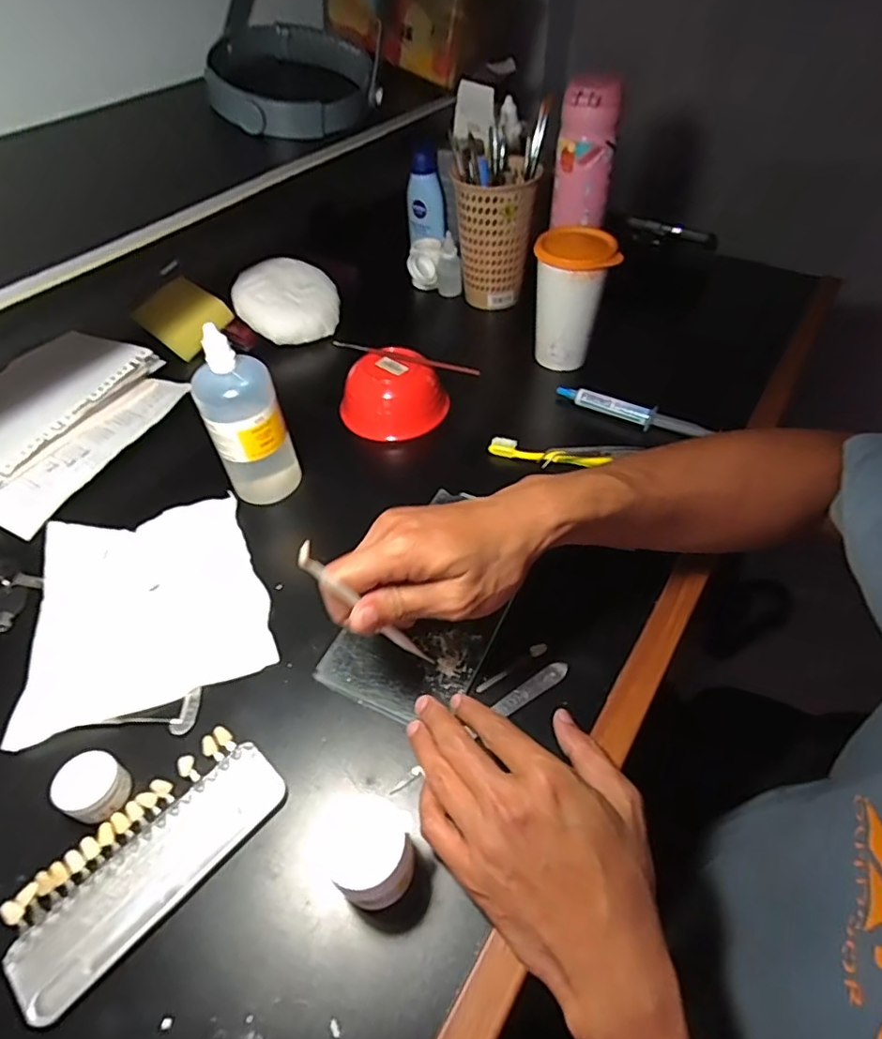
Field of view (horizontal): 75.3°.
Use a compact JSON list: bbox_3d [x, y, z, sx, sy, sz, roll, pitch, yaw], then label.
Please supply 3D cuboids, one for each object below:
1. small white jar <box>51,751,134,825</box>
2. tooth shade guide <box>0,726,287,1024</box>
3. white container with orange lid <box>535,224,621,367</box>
[{"bbox_3d":[-0.204,0.157,0.337,0.033,0.024,0.033,-1,49,1],"label":"small white jar"},{"bbox_3d":[-0.165,0.189,0.324,0.067,0.009,0.148,35,59,28],"label":"tooth shade guide"},{"bbox_3d":[0.133,-0.225,0.595,0.072,0.126,0.069,4,49,6],"label":"white container with orange lid"}]

